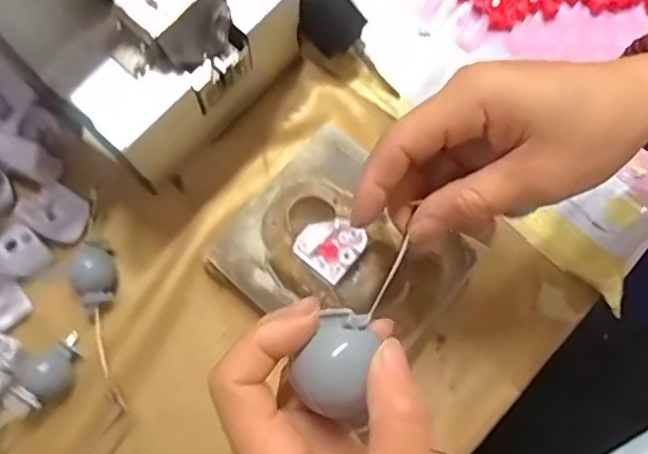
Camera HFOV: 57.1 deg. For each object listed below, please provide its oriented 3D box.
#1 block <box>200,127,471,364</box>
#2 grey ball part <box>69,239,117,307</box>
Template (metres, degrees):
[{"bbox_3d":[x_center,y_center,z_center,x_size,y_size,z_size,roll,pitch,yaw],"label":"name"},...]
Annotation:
[{"bbox_3d":[0.014,0.016,0.329,0.118,0.034,0.101,36,78,7],"label":"block"},{"bbox_3d":[-0.126,0.026,0.329,0.023,0.019,0.033,-23,78,-7],"label":"grey ball part"}]

